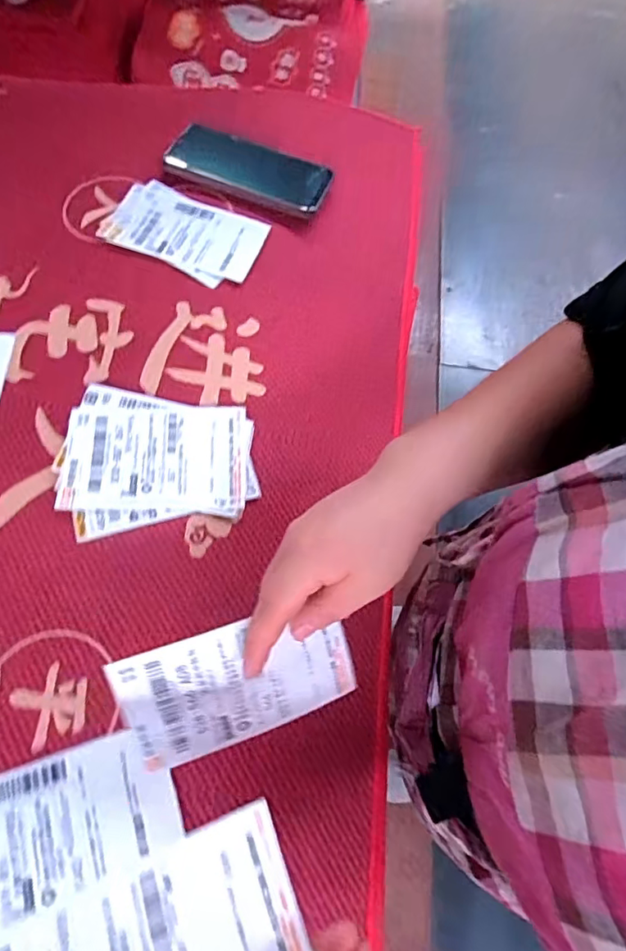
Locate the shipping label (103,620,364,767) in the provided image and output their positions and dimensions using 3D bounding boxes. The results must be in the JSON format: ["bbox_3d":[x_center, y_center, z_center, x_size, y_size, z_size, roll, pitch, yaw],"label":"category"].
[{"bbox_3d":[-0.041,0.116,0.304,0.129,0.007,0.072,-16,108,-12],"label":"shipping label"}]

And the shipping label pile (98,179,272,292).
[{"bbox_3d":[-0.118,-0.226,0.489,0.139,0.009,0.086,21,67,9],"label":"shipping label pile"}]

